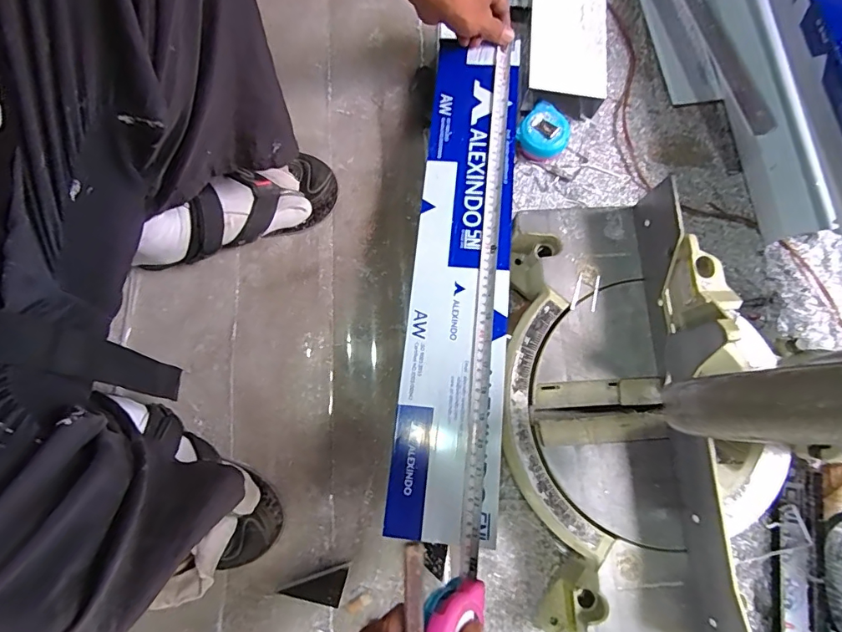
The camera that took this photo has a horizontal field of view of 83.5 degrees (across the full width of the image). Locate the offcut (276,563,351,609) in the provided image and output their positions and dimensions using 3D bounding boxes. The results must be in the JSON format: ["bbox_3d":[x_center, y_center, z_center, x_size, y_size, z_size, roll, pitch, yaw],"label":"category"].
[{"bbox_3d":[-0.111,0.298,0.509,0.074,0.019,0.036,-17,79,-4],"label":"offcut"}]

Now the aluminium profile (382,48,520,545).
[{"bbox_3d":[0.043,-0.063,0.506,0.098,0.015,0.556,6,72,0],"label":"aluminium profile"}]

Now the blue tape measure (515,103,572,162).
[{"bbox_3d":[0.163,-0.239,0.626,0.063,0.034,0.066,0,78,-1],"label":"blue tape measure"}]

